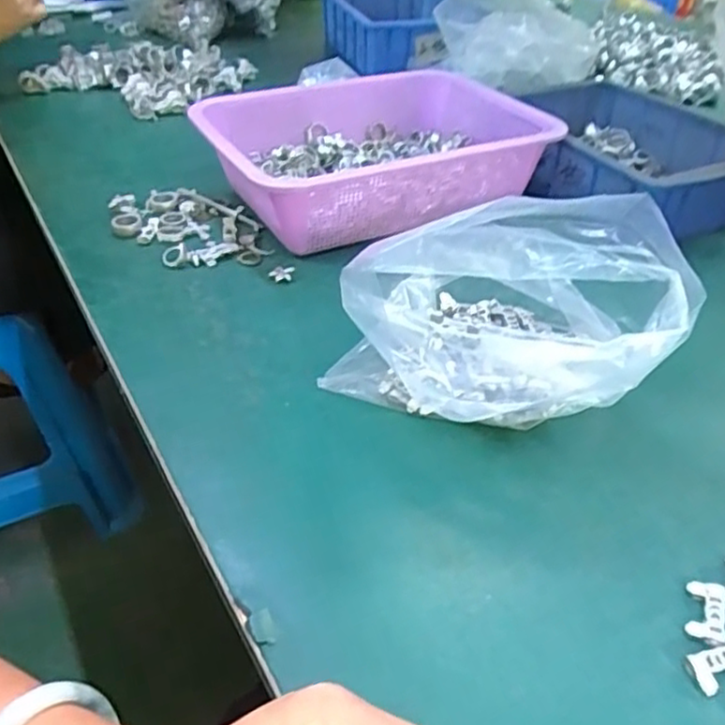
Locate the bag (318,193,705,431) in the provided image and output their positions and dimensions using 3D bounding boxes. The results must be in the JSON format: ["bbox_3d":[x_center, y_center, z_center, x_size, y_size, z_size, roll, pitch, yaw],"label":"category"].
[{"bbox_3d":[0.080,-0.036,0.400,0.195,0.126,0.136,10,39,11],"label":"bag"}]

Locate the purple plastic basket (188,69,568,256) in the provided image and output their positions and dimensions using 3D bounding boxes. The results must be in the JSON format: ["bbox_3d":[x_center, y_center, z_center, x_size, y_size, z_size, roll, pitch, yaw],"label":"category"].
[{"bbox_3d":[0.015,-0.200,0.634,0.314,0.088,0.215,-19,42,-23],"label":"purple plastic basket"}]

